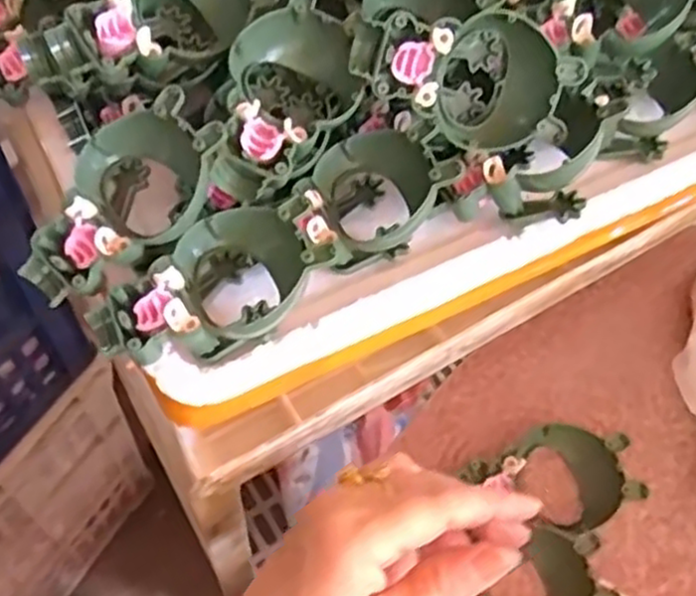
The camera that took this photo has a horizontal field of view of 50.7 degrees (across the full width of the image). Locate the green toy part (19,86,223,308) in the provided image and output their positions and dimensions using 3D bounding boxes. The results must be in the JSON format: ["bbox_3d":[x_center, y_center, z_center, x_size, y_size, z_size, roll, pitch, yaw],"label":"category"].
[{"bbox_3d":[-0.096,-0.041,0.326,0.100,0.036,0.057,-36,69,3],"label":"green toy part"}]

